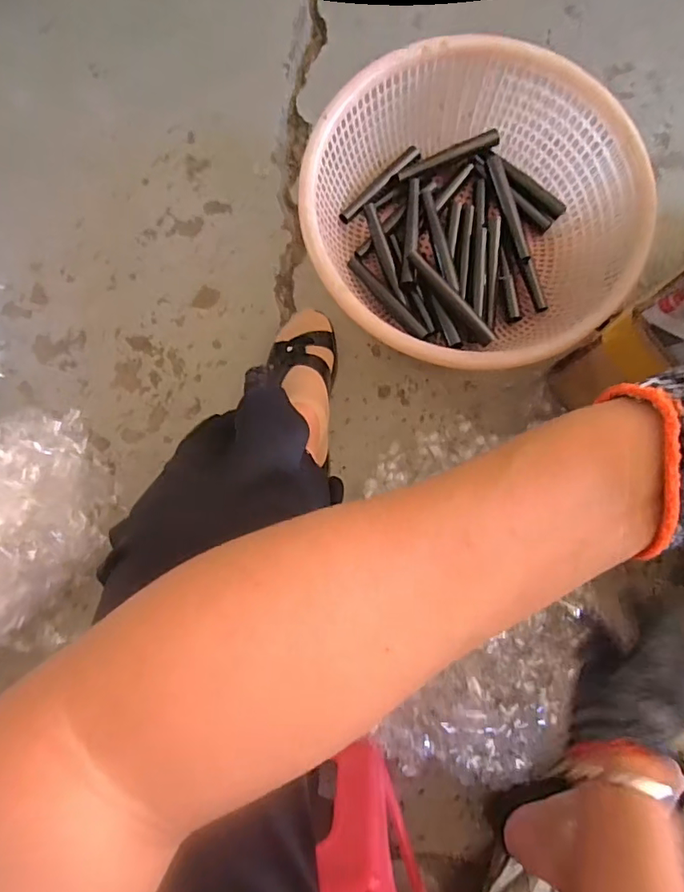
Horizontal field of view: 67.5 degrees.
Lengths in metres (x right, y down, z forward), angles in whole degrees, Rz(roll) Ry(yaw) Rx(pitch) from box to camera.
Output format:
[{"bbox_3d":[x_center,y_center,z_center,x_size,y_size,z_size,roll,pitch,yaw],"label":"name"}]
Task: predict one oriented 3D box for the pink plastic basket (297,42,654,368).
[{"bbox_3d":[0.153,-0.279,0.649,0.383,0.134,0.390,0,82,-1],"label":"pink plastic basket"}]

